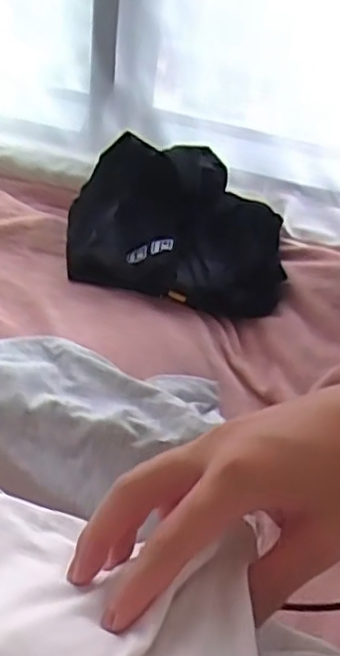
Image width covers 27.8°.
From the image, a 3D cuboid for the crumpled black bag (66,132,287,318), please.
[{"bbox_3d":[0.013,-0.145,0.822,0.241,0.091,0.265,7,36,-1],"label":"crumpled black bag"}]

